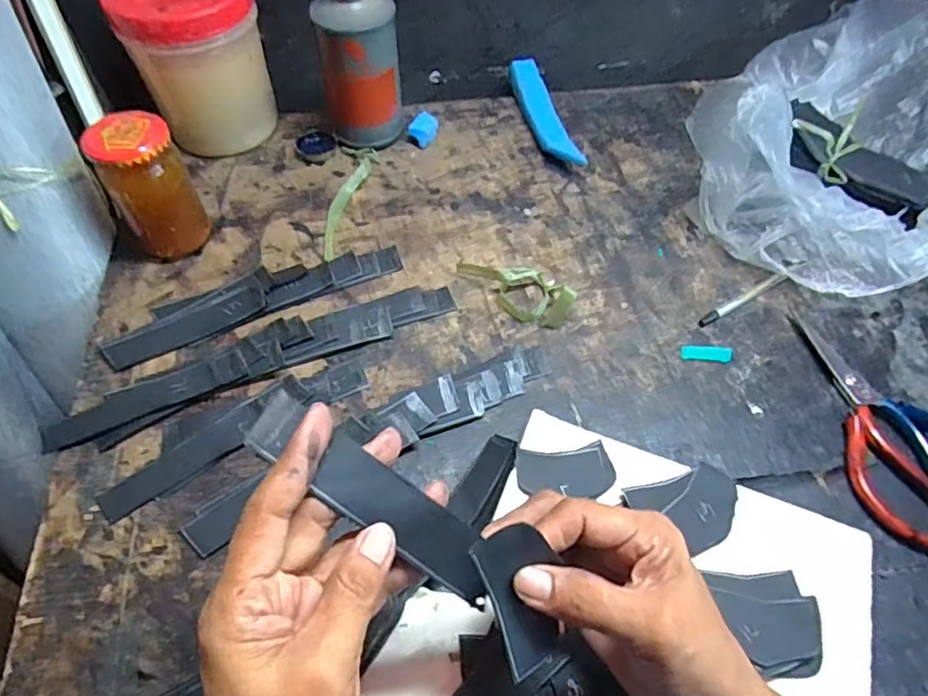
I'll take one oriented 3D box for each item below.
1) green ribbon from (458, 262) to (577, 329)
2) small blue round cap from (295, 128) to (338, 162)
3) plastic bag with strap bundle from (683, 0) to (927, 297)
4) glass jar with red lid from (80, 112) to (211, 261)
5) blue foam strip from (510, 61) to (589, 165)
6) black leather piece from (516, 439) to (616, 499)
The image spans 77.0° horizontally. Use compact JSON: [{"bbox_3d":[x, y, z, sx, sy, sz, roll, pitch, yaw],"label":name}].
[{"bbox_3d":[0.042,-0.055,0.482,0.100,0.033,0.049,18,57,11],"label":"green ribbon"},{"bbox_3d":[-0.151,-0.207,0.595,0.040,0.007,0.046,-14,57,-10],"label":"small blue round cap"},{"bbox_3d":[0.399,-0.193,0.529,0.316,0.125,0.361,34,61,20],"label":"plastic bag with strap bundle"},{"bbox_3d":[-0.253,-0.129,0.479,0.058,0.111,0.054,1,55,-1],"label":"glass jar with red lid"},{"bbox_3d":[0.083,-0.247,0.619,0.032,0.028,0.171,-11,56,-8],"label":"blue foam strip"},{"bbox_3d":[0.067,0.079,0.377,0.061,0.006,0.033,-7,56,-6],"label":"black leather piece"}]

